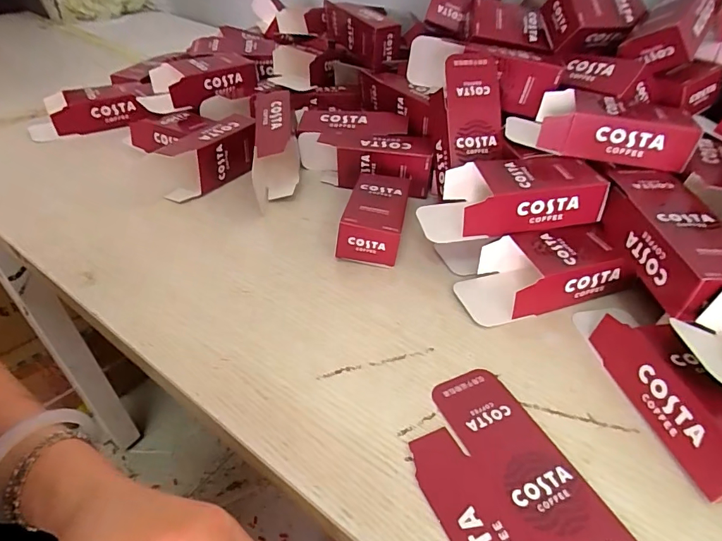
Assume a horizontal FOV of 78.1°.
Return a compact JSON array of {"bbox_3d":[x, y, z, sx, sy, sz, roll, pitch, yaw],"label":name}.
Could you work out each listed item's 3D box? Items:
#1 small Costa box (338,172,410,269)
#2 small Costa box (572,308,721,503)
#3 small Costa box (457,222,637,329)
[{"bbox_3d":[0.015,-0.055,0.450,0.058,0.044,0.112,7,41,6],"label":"small Costa box"},{"bbox_3d":[0.215,0.072,0.308,0.056,0.045,0.157,-7,42,-10],"label":"small Costa box"},{"bbox_3d":[0.157,0.000,0.391,0.140,0.043,0.065,-11,43,-14],"label":"small Costa box"}]

